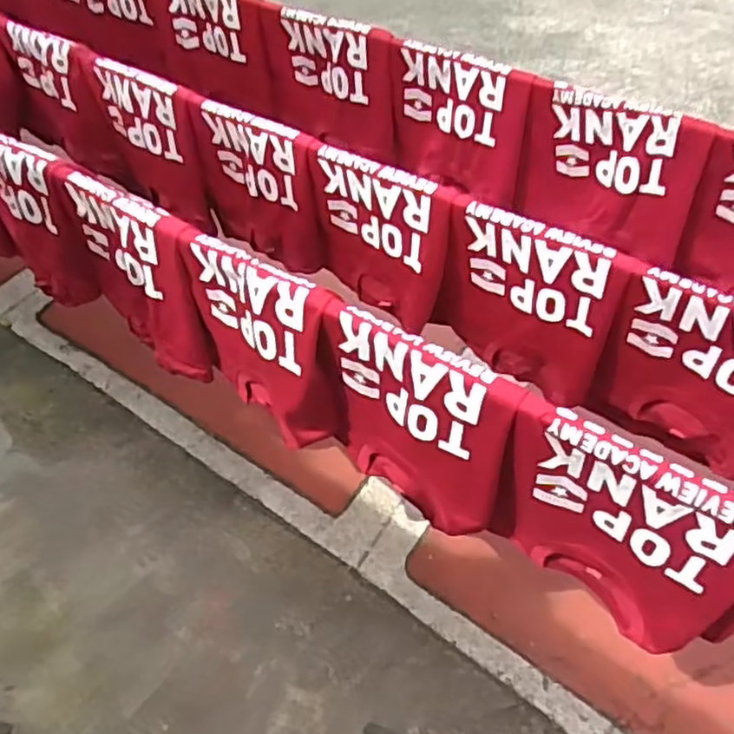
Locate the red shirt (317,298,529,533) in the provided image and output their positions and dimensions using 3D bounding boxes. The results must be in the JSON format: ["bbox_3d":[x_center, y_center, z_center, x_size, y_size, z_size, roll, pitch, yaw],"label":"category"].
[{"bbox_3d":[0.066,0.084,0.983,0.307,0.308,0.107,33,67,25],"label":"red shirt"}]

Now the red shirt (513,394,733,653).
[{"bbox_3d":[0.336,0.220,0.873,0.337,0.351,0.067,38,69,26],"label":"red shirt"}]

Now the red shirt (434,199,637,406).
[{"bbox_3d":[0.248,-0.107,1.122,0.327,0.336,0.057,31,66,24],"label":"red shirt"}]

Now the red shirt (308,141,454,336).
[{"bbox_3d":[0.022,-0.218,1.227,0.321,0.317,0.083,30,66,24],"label":"red shirt"}]

